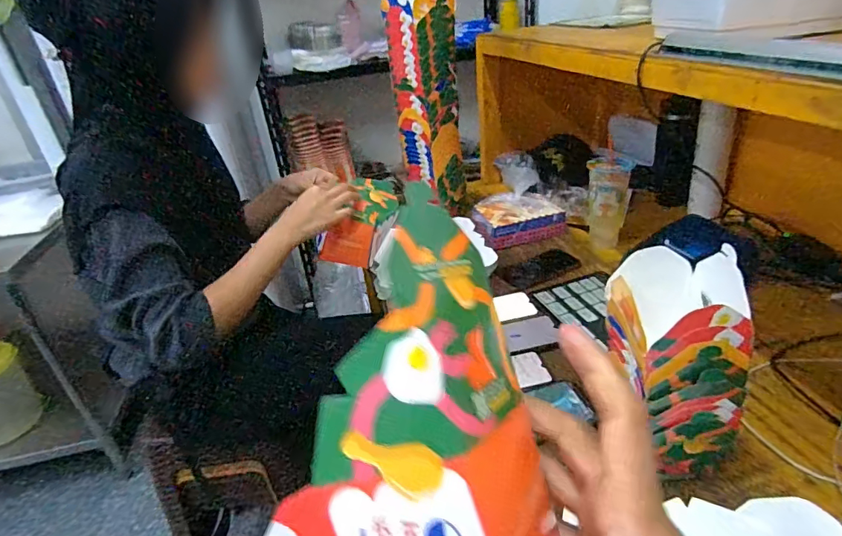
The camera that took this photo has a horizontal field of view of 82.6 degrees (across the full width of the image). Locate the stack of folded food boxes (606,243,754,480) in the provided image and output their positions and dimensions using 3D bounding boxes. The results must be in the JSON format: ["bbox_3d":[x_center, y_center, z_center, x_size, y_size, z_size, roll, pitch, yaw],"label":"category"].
[{"bbox_3d":[0.264,0.103,0.518,0.107,0.209,0.125,-8,30,-2],"label":"stack of folded food boxes"}]

